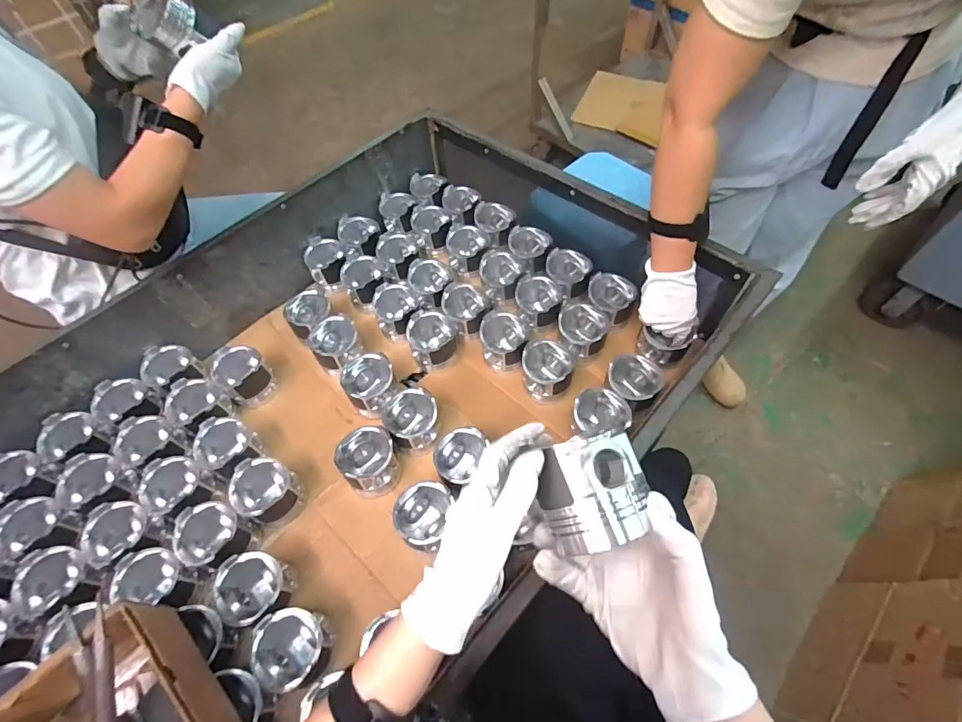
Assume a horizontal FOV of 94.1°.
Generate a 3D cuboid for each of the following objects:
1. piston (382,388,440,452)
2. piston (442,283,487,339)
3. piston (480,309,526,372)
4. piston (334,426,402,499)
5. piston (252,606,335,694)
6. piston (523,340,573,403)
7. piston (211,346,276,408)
[{"bbox_3d":[-0.108,0.097,0.718,0.081,0.088,0.085,-2,59,3],"label":"piston"},{"bbox_3d":[-0.027,-0.085,0.829,0.075,0.092,0.082,-2,59,3],"label":"piston"},{"bbox_3d":[0.041,-0.031,0.790,0.081,0.078,0.092,6,59,7],"label":"piston"},{"bbox_3d":[-0.168,0.151,0.683,0.082,0.079,0.087,-2,59,3],"label":"piston"},{"bbox_3d":[-0.230,0.357,0.555,0.079,0.071,0.081,-2,59,3],"label":"piston"},{"bbox_3d":[0.112,0.014,0.751,0.082,0.085,0.085,-2,59,3],"label":"piston"},{"bbox_3d":[-0.408,0.028,0.779,0.076,0.086,0.075,-2,59,3],"label":"piston"}]

